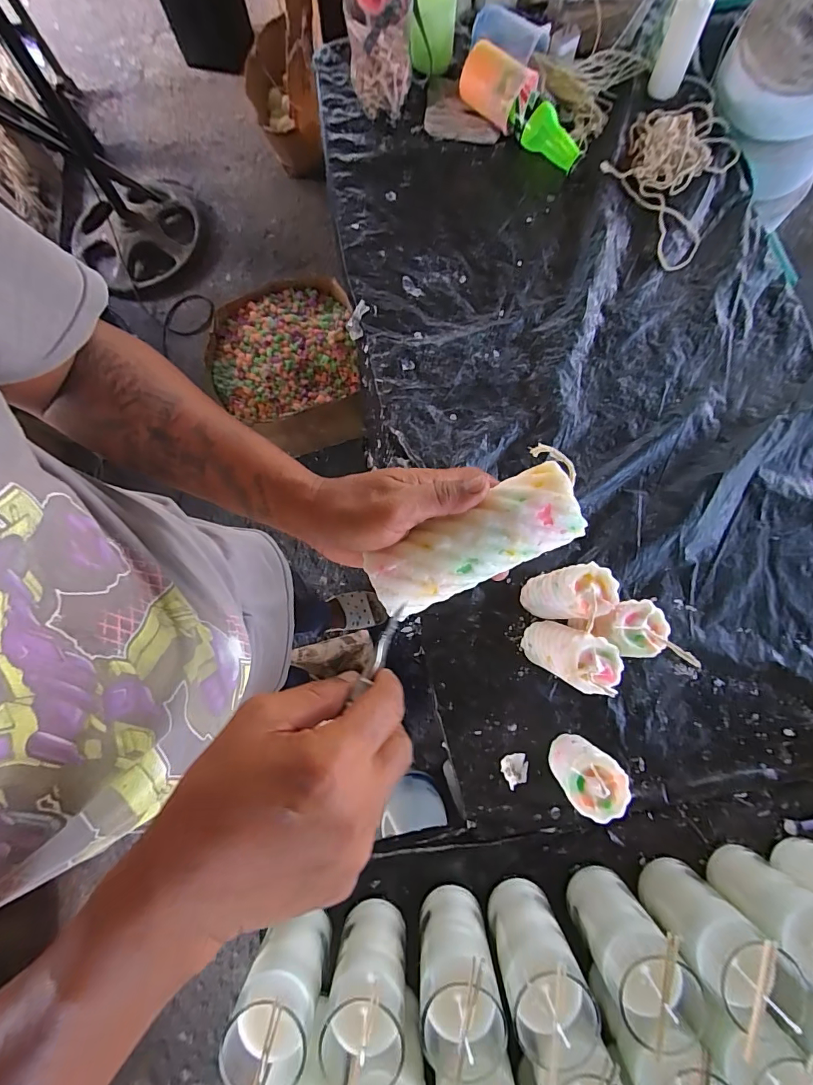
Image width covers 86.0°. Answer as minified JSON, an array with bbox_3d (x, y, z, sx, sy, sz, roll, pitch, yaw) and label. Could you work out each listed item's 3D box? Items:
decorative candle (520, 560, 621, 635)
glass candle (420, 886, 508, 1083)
[{"bbox_3d":[0.170,0.057,0.473,0.052,0.131,0.059,-42,80,-7],"label":"decorative candle"},{"bbox_3d":[0.047,0.393,0.399,0.063,0.137,0.078,-10,78,-1],"label":"glass candle"}]

